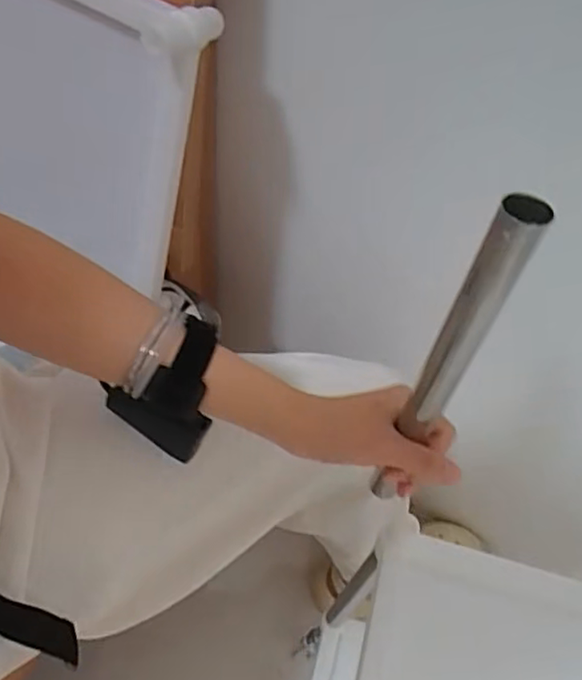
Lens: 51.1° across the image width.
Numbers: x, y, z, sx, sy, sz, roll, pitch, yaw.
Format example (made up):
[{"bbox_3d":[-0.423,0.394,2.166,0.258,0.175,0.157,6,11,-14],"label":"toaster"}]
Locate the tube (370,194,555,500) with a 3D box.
[{"bbox_3d":[0.084,0.026,0.352,0.021,0.262,0.017,22,52,10],"label":"tube"}]

